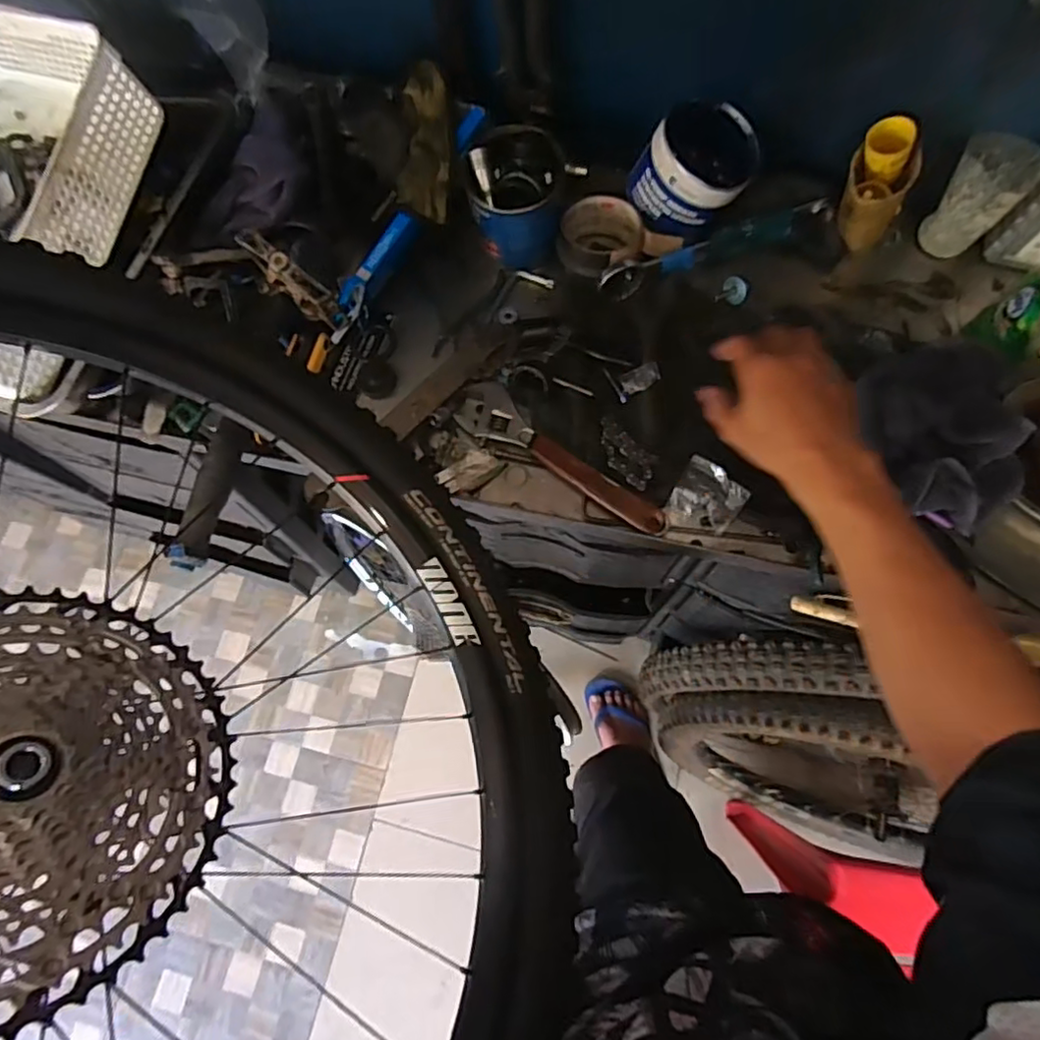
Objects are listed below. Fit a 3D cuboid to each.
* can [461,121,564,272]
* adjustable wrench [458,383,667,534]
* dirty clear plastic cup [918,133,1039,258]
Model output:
[{"bbox_3d":[-0.002,-0.328,0.650,0.099,0.088,0.093,-6,72,3],"label":"can"},{"bbox_3d":[0.036,-0.057,0.608,0.236,0.020,0.054,37,77,12],"label":"adjustable wrench"},{"bbox_3d":[0.443,-0.314,0.616,0.067,0.091,0.072,-1,73,4],"label":"dirty clear plastic cup"}]

